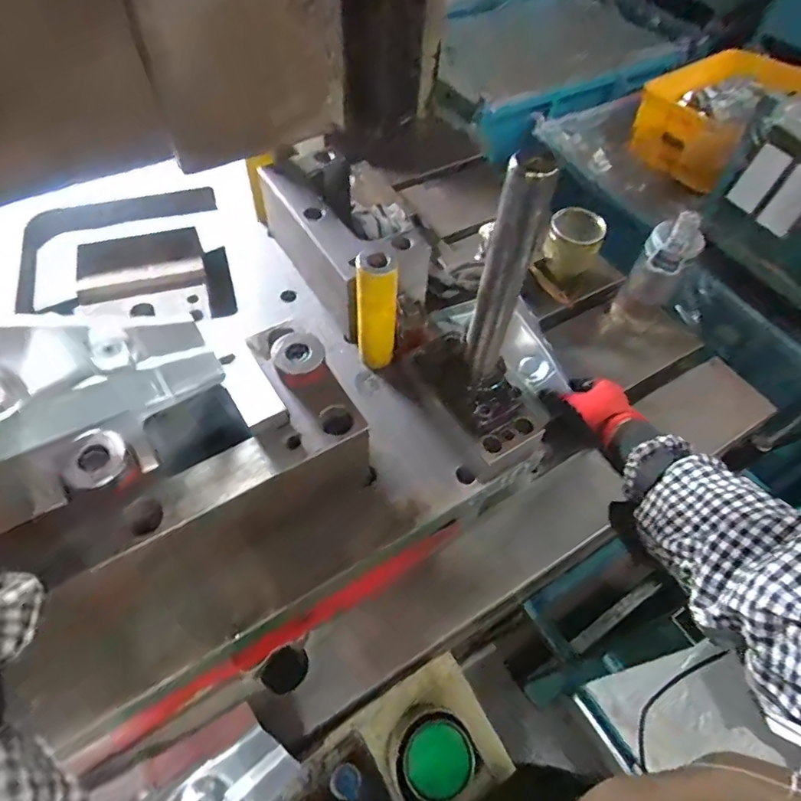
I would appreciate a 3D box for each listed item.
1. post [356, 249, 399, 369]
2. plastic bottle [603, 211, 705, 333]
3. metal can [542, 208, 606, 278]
[{"bbox_3d":[-0.023,-0.084,0.539,0.040,0.151,0.033,-2,58,-3],"label":"post"},{"bbox_3d":[0.373,-0.171,0.789,0.071,0.207,0.063,25,60,13],"label":"plastic bottle"},{"bbox_3d":[0.274,-0.252,0.840,0.078,0.084,0.078,1,58,-1],"label":"metal can"}]

